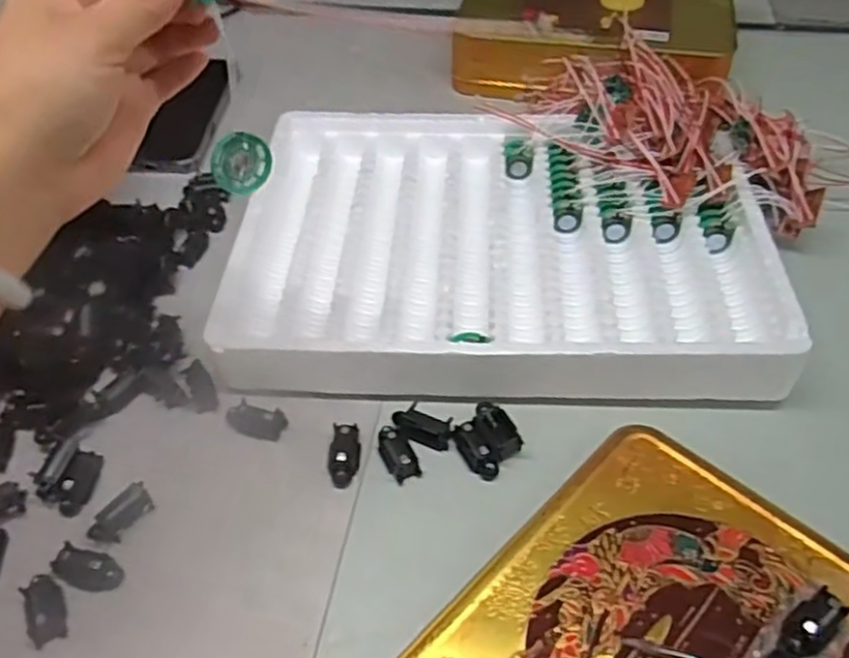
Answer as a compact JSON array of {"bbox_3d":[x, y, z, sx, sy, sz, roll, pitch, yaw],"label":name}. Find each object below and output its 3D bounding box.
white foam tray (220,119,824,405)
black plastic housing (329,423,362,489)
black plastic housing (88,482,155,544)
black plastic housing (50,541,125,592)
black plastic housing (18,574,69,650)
[{"bbox_3d":[0.050,-0.055,0.491,0.338,0.043,0.258,4,48,6],"label":"white foam tray"},{"bbox_3d":[-0.045,0.069,0.408,0.017,0.007,0.036,1,62,5],"label":"black plastic housing"},{"bbox_3d":[-0.160,0.099,0.389,0.011,0.020,0.033,25,54,23],"label":"black plastic housing"},{"bbox_3d":[-0.171,0.121,0.372,0.033,0.016,0.017,12,50,13],"label":"black plastic housing"},{"bbox_3d":[-0.186,0.136,0.360,0.017,0.012,0.036,-21,51,-16],"label":"black plastic housing"}]

